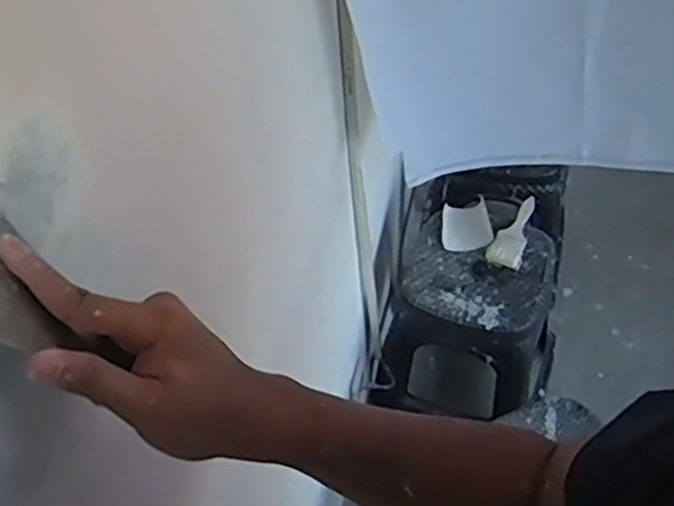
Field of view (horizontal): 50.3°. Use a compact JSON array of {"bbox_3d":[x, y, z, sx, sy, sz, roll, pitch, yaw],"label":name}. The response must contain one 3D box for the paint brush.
[{"bbox_3d":[0.367,-0.049,1.489,0.068,0.037,0.187,16,56,17],"label":"paint brush"}]

